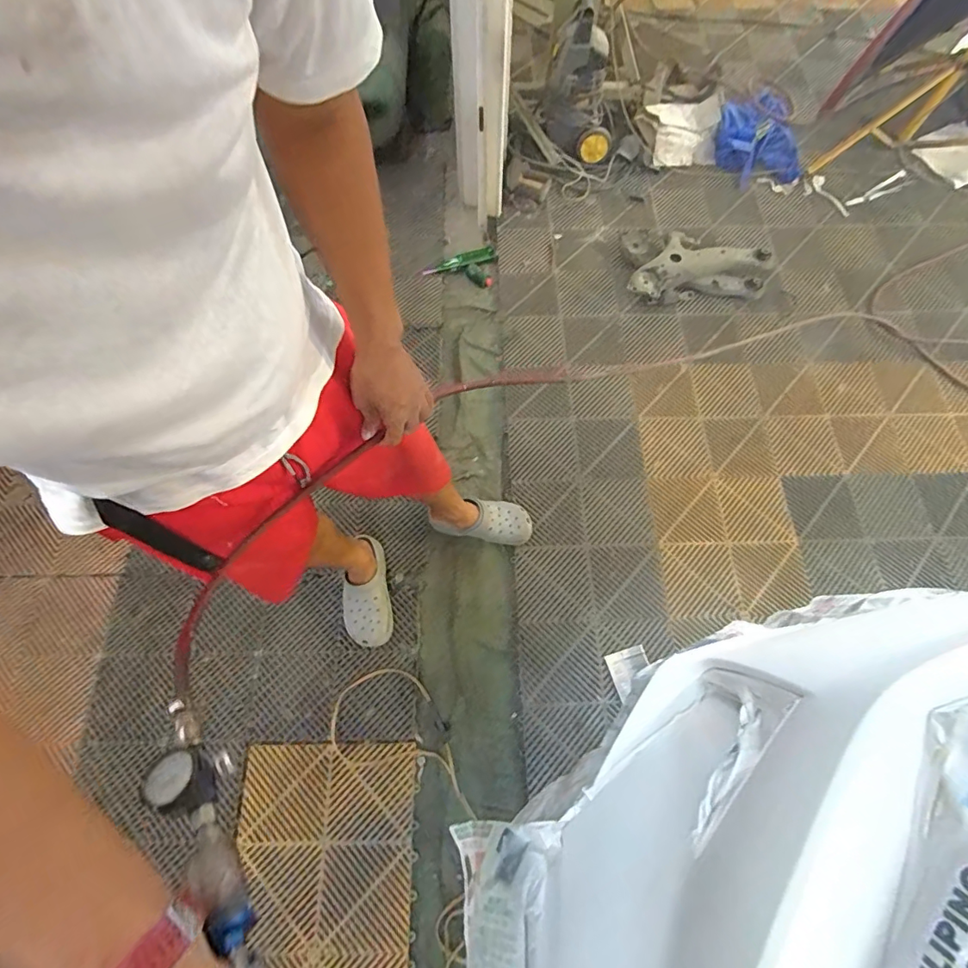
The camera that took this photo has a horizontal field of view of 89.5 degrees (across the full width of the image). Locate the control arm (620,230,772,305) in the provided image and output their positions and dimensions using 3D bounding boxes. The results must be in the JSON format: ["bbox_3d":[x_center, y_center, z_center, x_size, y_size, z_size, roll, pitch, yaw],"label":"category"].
[{"bbox_3d":[0.730,-0.771,1.681,0.470,0.109,0.306,-1,68,1],"label":"control arm"}]

